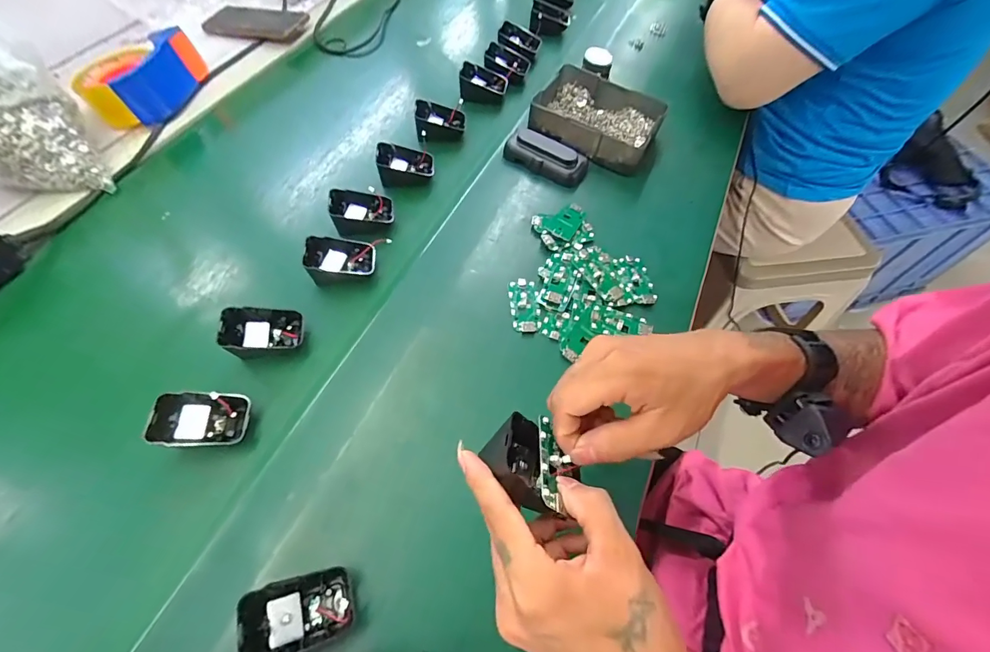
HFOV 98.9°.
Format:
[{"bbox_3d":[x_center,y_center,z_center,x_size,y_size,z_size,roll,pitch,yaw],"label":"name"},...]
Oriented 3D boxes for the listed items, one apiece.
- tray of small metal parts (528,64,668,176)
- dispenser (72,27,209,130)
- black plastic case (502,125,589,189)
[{"bbox_3d":[0.138,-0.284,0.572,0.163,0.038,0.129,22,62,11],"label":"tray of small metal parts"},{"bbox_3d":[-0.482,-0.335,0.572,0.098,0.064,0.142,17,61,9],"label":"dispenser"},{"bbox_3d":[0.065,-0.217,0.537,0.103,0.028,0.041,27,63,14],"label":"black plastic case"}]

